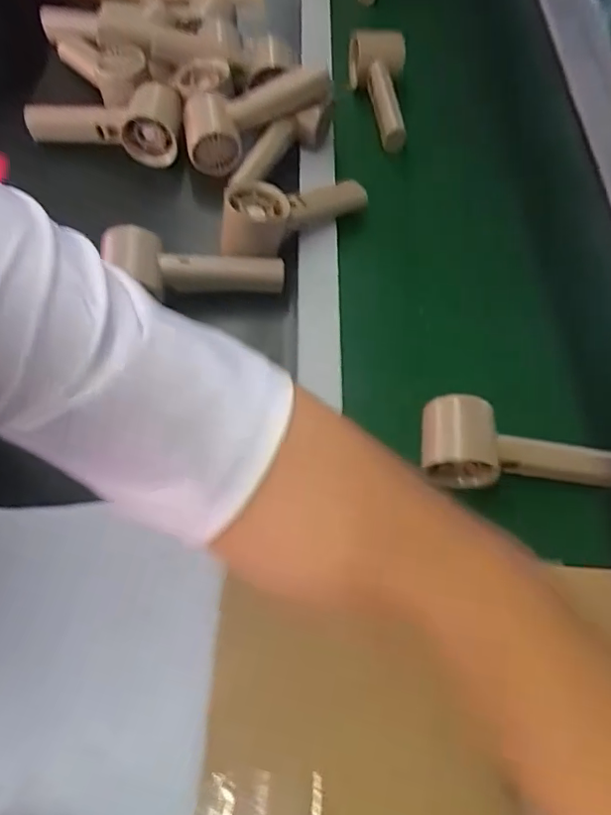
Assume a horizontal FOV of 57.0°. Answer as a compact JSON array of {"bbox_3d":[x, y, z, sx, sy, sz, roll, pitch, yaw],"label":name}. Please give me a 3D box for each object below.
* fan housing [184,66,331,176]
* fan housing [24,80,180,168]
[{"bbox_3d":[-0.050,-0.302,0.576,0.157,0.052,0.060,-22,62,8],"label":"fan housing"},{"bbox_3d":[-0.205,-0.305,0.592,0.155,0.048,0.063,11,61,3],"label":"fan housing"}]

